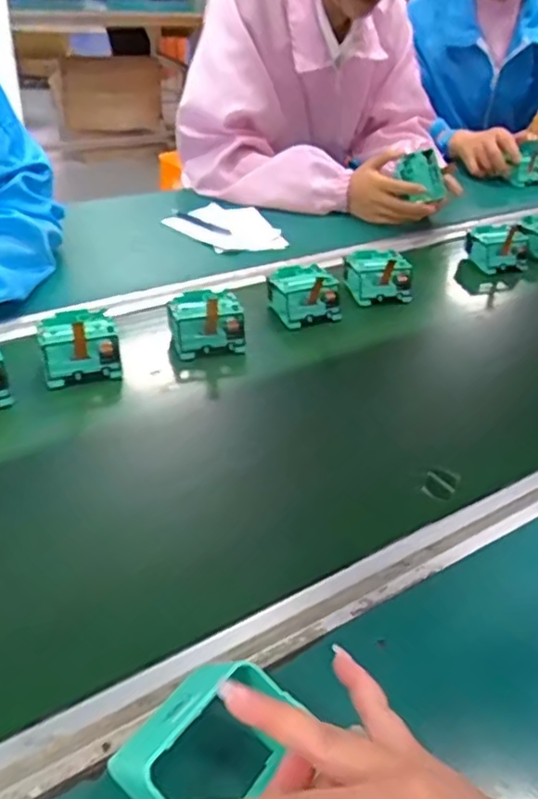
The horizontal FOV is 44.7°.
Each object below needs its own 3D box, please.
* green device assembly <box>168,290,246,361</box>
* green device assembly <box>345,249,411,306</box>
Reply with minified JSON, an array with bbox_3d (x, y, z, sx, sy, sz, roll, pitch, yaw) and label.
[{"bbox_3d":[-0.069,-0.086,0.710,0.079,0.044,0.073,-6,38,-13],"label":"green device assembly"},{"bbox_3d":[0.134,-0.160,0.825,0.082,0.052,0.078,-6,38,-14],"label":"green device assembly"}]

